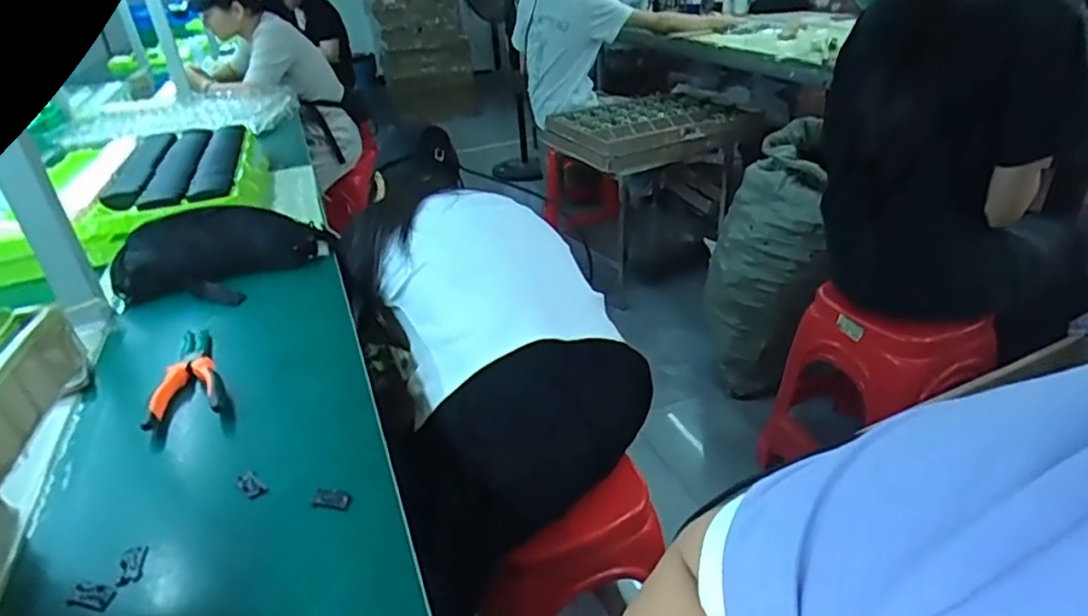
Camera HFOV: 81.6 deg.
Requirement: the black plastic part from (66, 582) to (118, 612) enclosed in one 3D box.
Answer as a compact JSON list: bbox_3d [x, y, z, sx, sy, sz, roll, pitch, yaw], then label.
[{"bbox_3d":[-0.344,0.219,0.478,0.034,0.006,0.019,2,31,12],"label":"black plastic part"}]

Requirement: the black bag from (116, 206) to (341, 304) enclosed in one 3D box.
[{"bbox_3d":[-0.469,-0.086,0.936,0.255,0.074,0.200,-4,30,2],"label":"black bag"}]

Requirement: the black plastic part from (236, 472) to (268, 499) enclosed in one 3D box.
[{"bbox_3d":[-0.264,0.161,0.568,0.033,0.009,0.017,22,39,38],"label":"black plastic part"}]

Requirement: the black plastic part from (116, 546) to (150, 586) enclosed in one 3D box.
[{"bbox_3d":[-0.329,0.206,0.504,0.018,0.009,0.031,-11,30,-11],"label":"black plastic part"}]

